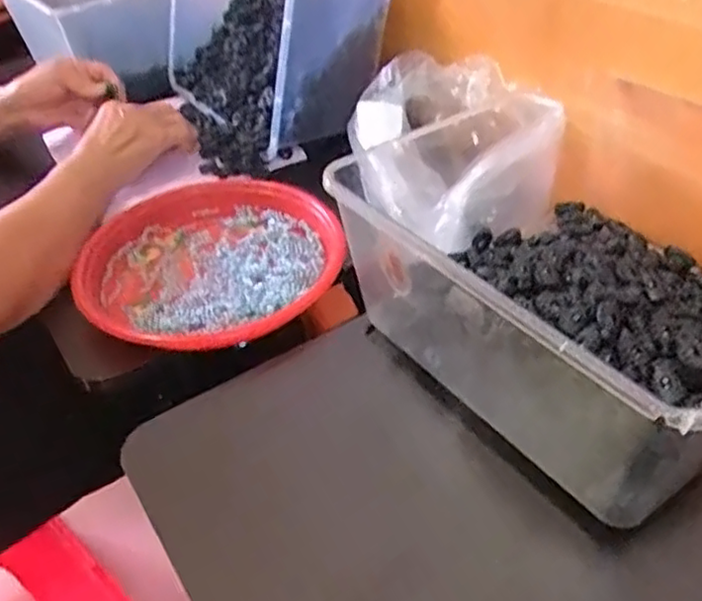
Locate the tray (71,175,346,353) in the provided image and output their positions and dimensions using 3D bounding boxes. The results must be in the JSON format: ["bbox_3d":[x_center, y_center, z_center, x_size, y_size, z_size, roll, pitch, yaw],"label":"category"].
[{"bbox_3d":[-0.131,-0.042,0.631,0.233,0.028,0.239,-2,40,2],"label":"tray"}]

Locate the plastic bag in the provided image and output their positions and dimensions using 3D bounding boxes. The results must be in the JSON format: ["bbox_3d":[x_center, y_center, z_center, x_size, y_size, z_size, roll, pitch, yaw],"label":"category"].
[{"bbox_3d":[0.097,-0.153,0.673,0.173,0.096,0.228,-14,41,-11],"label":"plastic bag"}]

